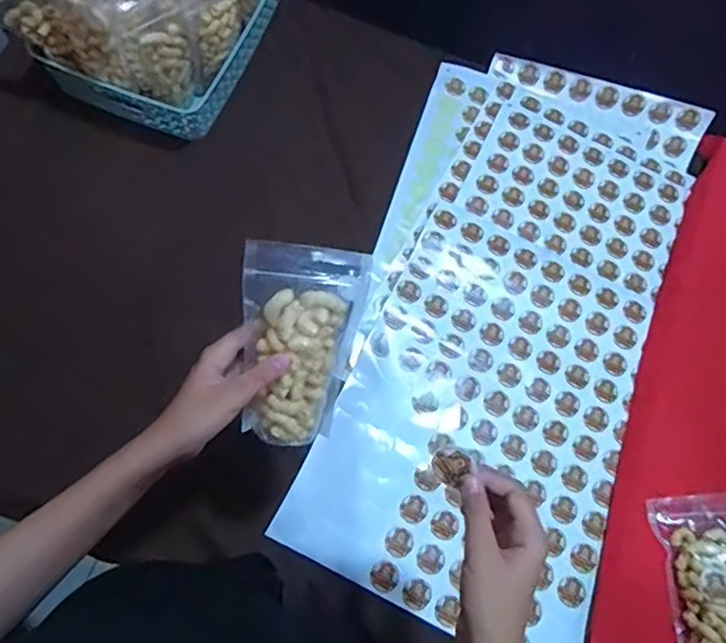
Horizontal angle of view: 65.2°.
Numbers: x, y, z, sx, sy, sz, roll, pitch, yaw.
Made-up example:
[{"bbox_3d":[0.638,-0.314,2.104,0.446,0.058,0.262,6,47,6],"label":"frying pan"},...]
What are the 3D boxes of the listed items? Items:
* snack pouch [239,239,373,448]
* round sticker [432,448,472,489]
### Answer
[{"bbox_3d":[-0.052,0.024,0.457,0.091,0.024,0.168,7,107,-7],"label":"snack pouch"},{"bbox_3d":[0.064,0.107,0.416,0.025,0.005,0.028,36,104,27],"label":"round sticker"}]

